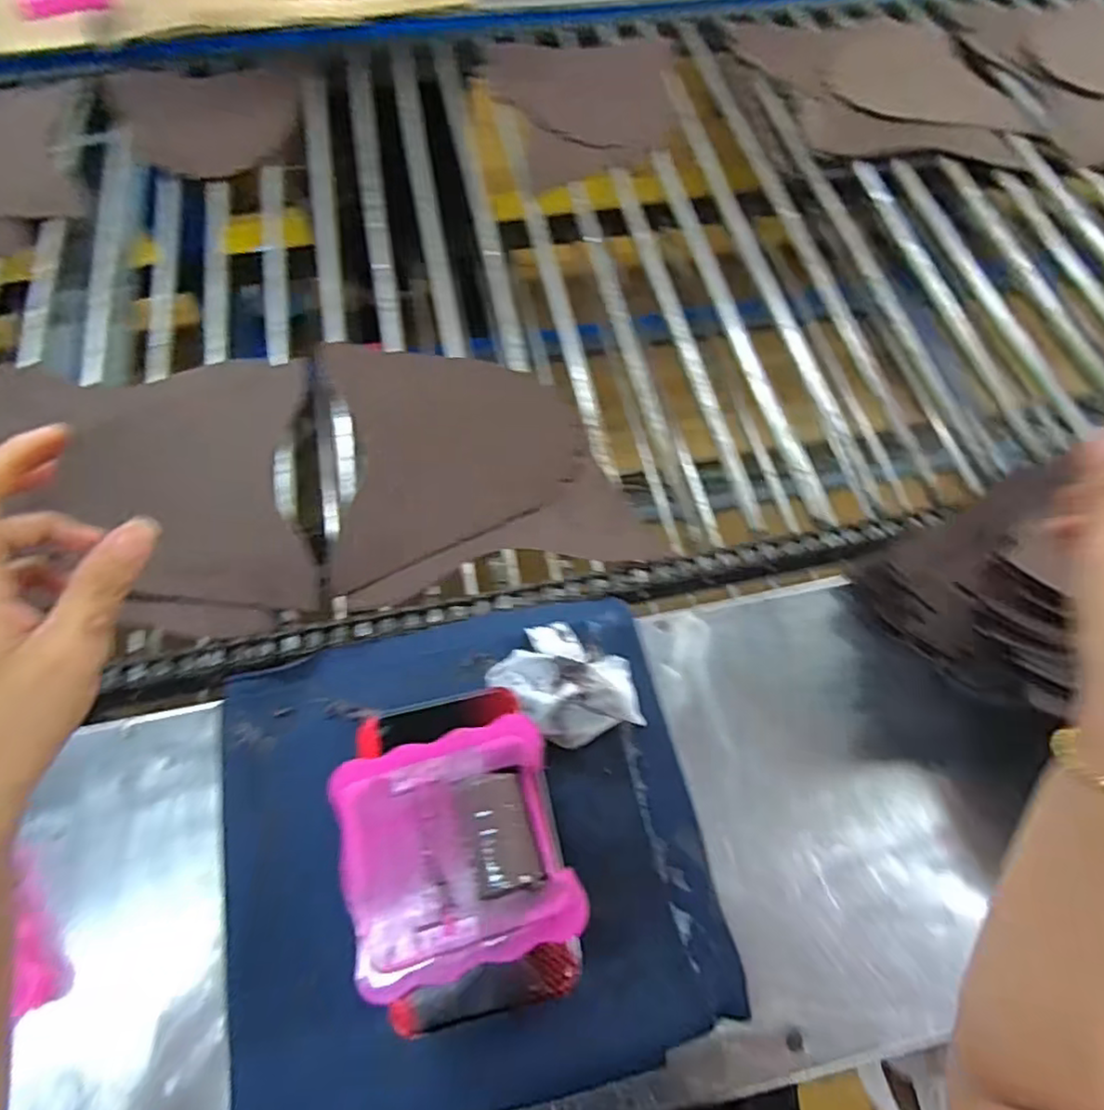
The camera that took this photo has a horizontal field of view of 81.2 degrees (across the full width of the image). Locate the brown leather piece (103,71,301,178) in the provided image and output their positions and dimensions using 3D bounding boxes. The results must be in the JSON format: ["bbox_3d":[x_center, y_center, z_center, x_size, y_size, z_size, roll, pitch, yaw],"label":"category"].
[{"bbox_3d":[-0.419,-0.527,0.782,0.214,0.007,0.180,-8,69,-10],"label":"brown leather piece"}]

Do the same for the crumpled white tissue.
[{"bbox_3d":[0.015,0.091,0.455,0.099,0.052,0.079,30,68,12],"label":"crumpled white tissue"}]

